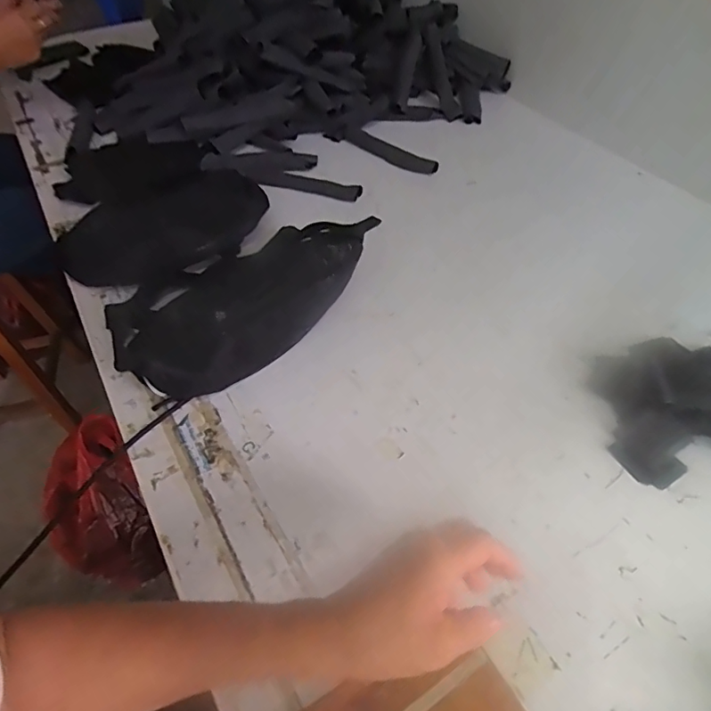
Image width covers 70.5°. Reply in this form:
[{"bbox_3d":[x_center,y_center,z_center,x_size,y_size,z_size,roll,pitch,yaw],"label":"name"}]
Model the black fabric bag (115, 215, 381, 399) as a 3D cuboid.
[{"bbox_3d":[-0.114,-0.056,0.556,0.291,0.083,0.100,-36,58,-27],"label":"black fabric bag"}]

